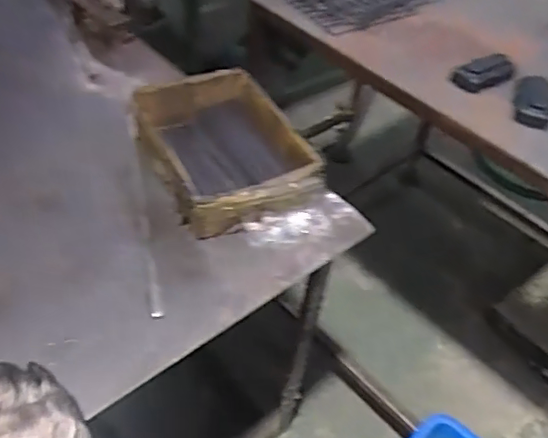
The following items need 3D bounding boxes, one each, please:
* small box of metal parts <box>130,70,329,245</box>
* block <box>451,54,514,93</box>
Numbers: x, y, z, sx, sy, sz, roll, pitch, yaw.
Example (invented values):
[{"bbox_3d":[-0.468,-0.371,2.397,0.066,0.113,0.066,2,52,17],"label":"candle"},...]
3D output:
[{"bbox_3d":[-0.075,-0.102,0.788,0.183,0.088,0.274,-15,49,-21],"label":"small box of metal parts"},{"bbox_3d":[0.313,-0.216,0.860,0.107,0.027,0.043,-21,53,-23],"label":"block"}]

